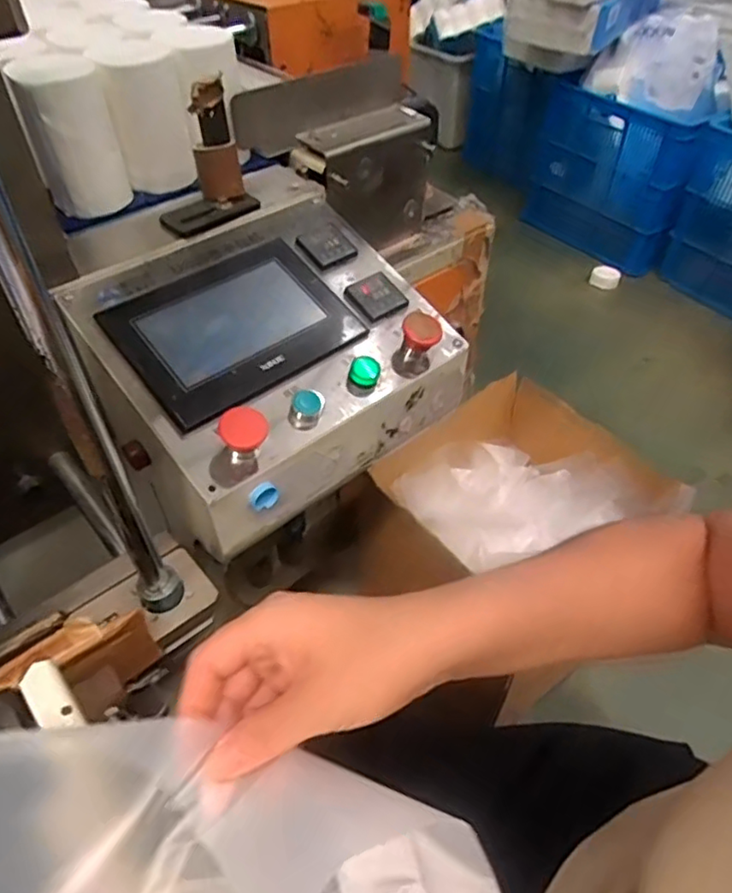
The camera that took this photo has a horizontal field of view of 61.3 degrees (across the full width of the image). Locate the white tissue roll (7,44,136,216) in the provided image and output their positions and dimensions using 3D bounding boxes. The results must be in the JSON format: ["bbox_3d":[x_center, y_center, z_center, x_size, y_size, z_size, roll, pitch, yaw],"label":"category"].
[{"bbox_3d":[-0.299,-0.319,0.634,0.079,0.129,0.084,-19,50,-17],"label":"white tissue roll"}]

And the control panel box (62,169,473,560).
[{"bbox_3d":[-0.114,-0.116,0.640,0.309,0.142,0.328,-34,55,-28],"label":"control panel box"}]

